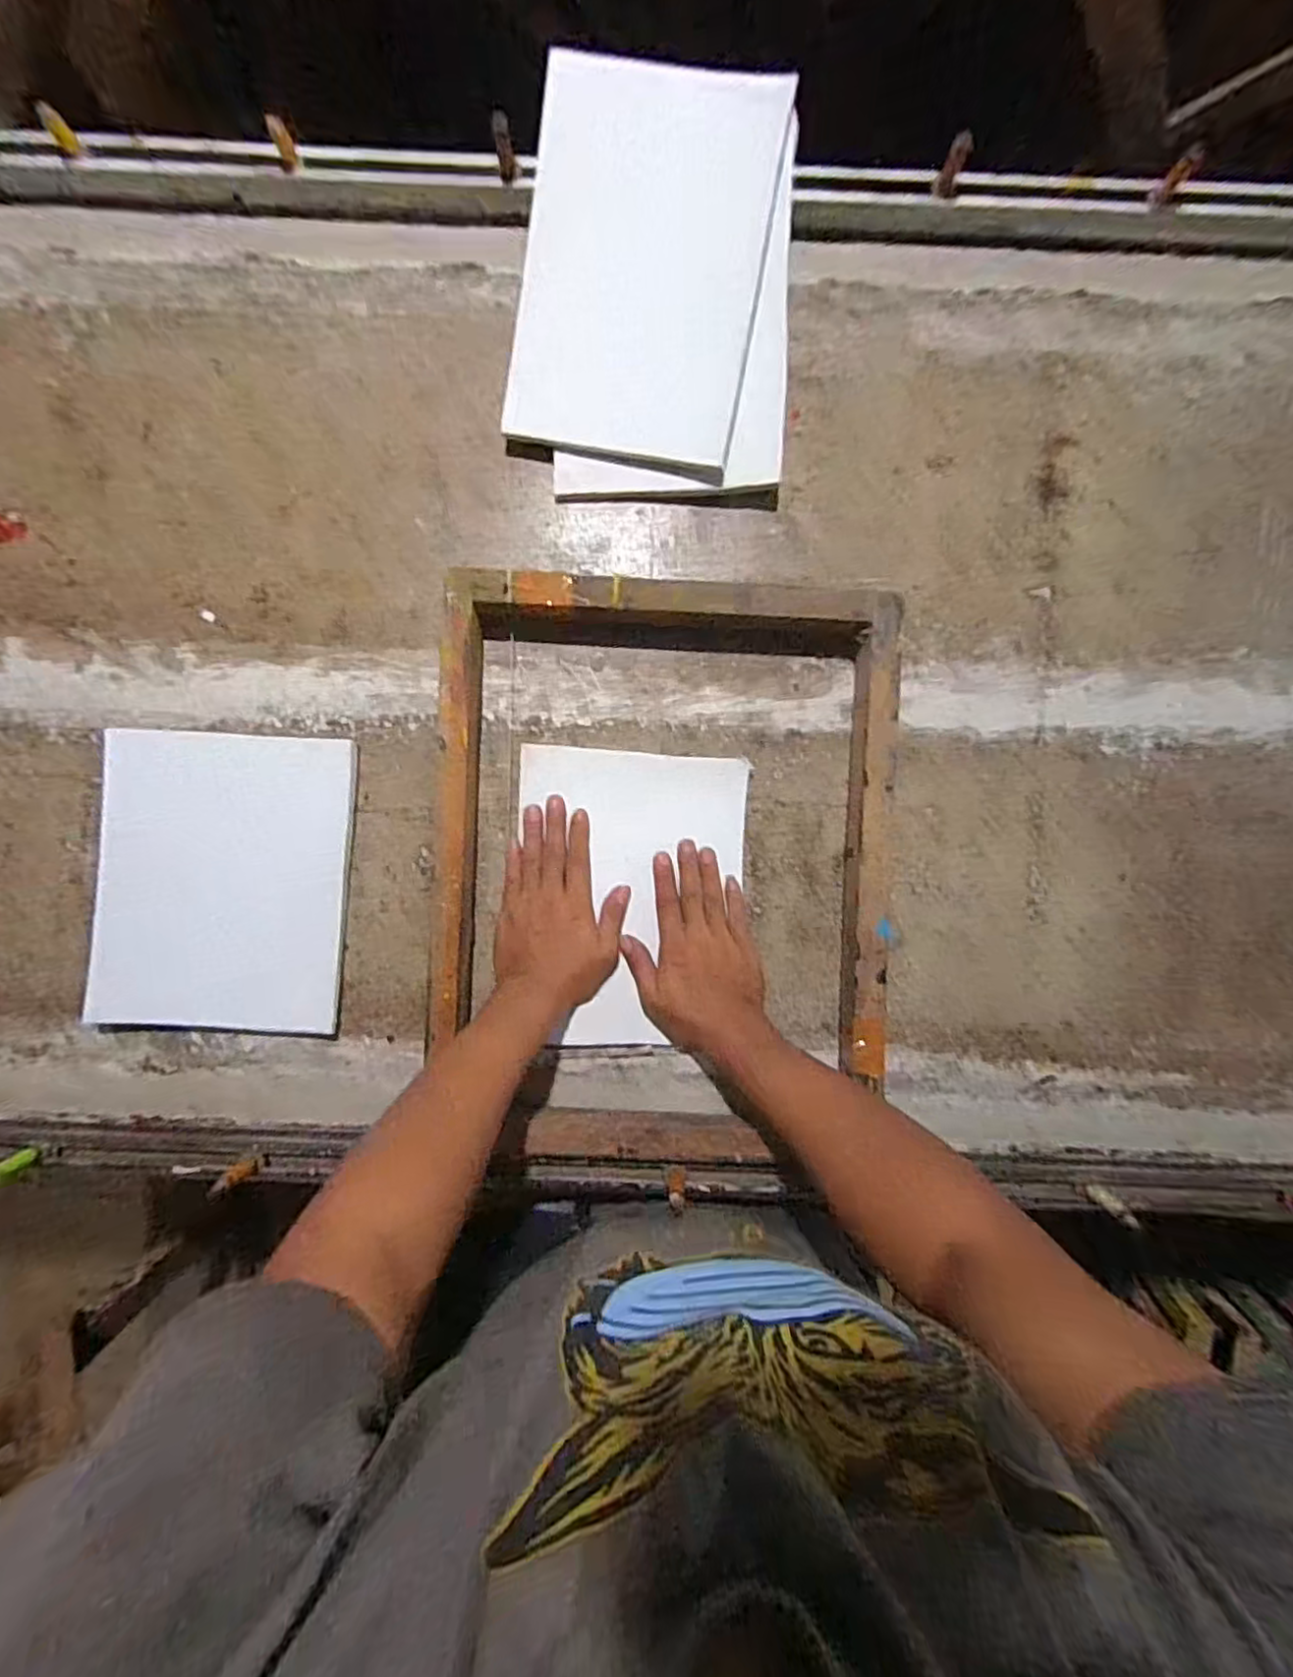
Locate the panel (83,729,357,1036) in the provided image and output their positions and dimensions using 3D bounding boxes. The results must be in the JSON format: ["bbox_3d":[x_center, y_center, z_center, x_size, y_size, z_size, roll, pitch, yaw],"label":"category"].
[{"bbox_3d":[-0.390,0.041,0.605,0.221,0.019,0.269,3,91,-1],"label":"panel"}]

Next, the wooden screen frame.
[{"bbox_3d":[0.025,0.025,0.603,0.421,0.064,0.518,1,91,-1],"label":"wooden screen frame"}]

